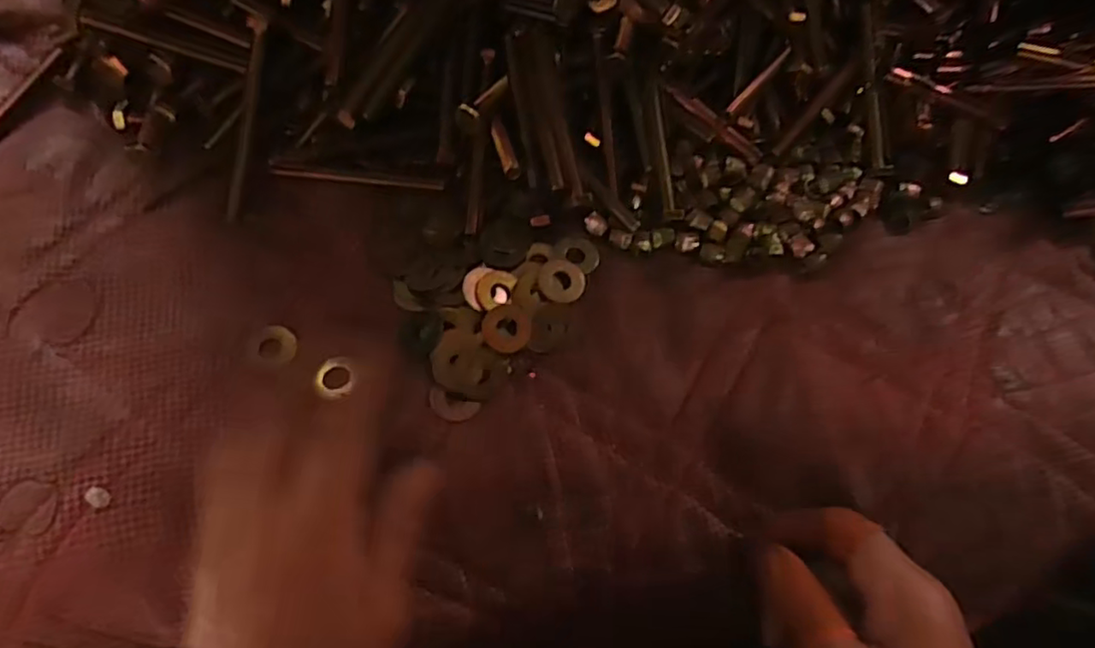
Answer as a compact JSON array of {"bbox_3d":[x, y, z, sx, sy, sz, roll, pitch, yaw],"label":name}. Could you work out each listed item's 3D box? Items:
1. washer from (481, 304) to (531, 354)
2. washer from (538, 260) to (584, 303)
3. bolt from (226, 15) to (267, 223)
[{"bbox_3d":[-0.020,0.001,0.313,0.023,0.004,0.025,4,64,0],"label":"washer"},{"bbox_3d":[0.008,-0.022,0.329,0.023,0.004,0.026,11,64,4],"label":"washer"},{"bbox_3d":[-0.158,-0.106,0.331,0.007,0.009,0.103,15,102,4],"label":"bolt"}]

